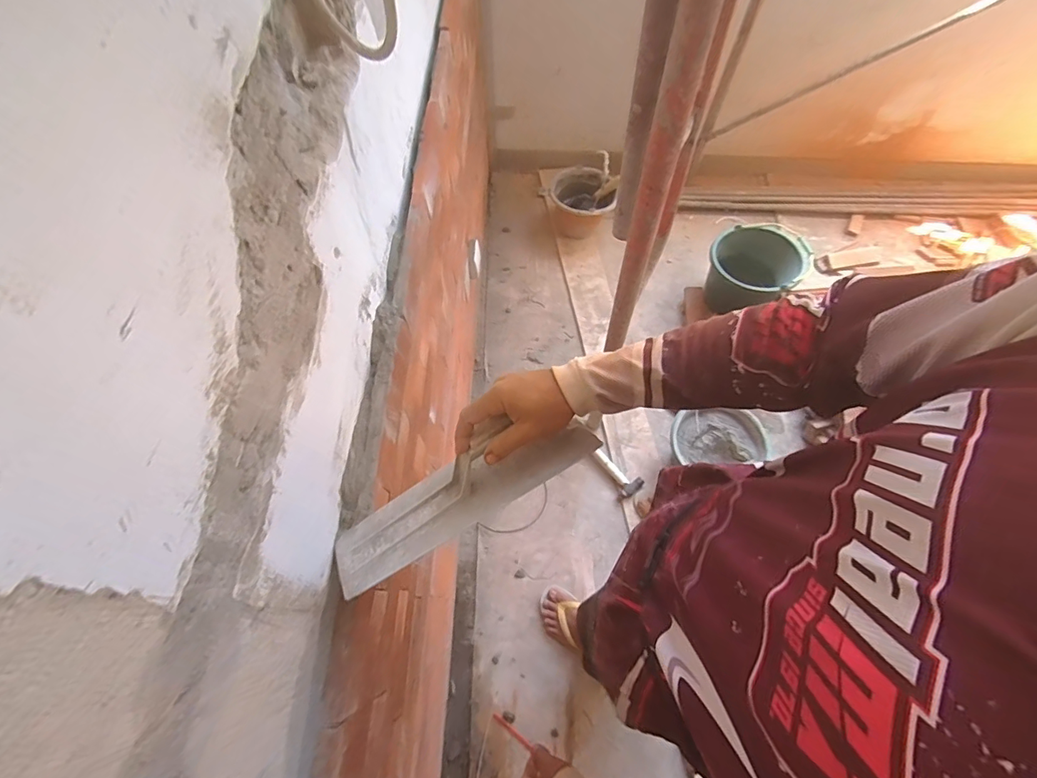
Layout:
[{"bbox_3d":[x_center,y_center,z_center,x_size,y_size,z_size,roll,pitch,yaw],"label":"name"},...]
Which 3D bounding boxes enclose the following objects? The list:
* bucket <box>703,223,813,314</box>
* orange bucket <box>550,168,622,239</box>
[{"bbox_3d":[0.820,-0.418,1.620,0.350,0.226,0.293,-40,71,-17],"label":"bucket"},{"bbox_3d":[0.241,-0.737,1.782,0.241,0.191,0.223,0,65,0],"label":"orange bucket"}]

